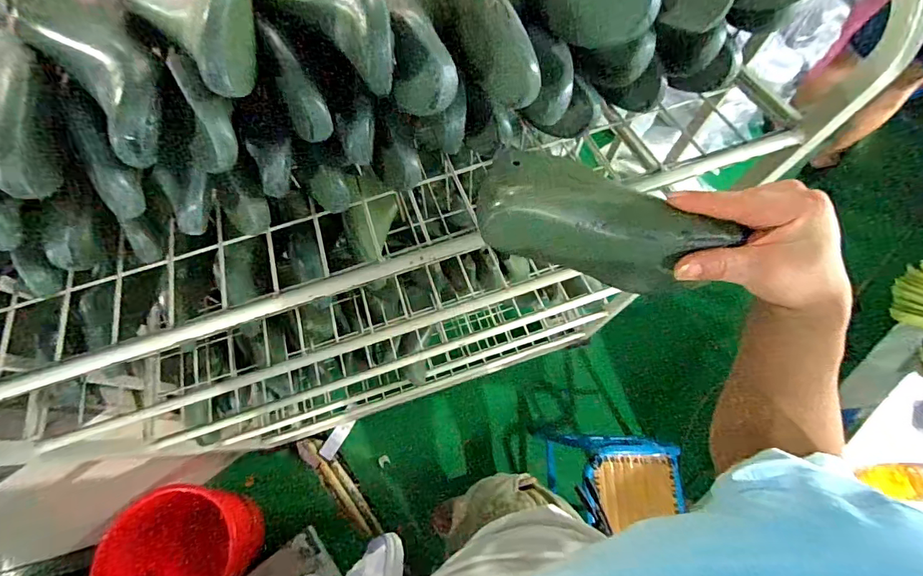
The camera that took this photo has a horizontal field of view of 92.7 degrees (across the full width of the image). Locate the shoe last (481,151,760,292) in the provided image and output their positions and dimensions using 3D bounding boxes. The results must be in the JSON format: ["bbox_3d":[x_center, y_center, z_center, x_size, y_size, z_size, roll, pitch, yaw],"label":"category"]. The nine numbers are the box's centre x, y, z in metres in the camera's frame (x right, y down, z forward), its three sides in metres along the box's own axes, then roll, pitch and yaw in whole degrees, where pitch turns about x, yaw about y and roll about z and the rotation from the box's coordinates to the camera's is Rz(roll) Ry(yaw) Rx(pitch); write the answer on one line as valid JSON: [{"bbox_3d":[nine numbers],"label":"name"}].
[{"bbox_3d":[0.103,-0.045,0.341,0.183,0.072,0.064,18,71,-6],"label":"shoe last"}]

